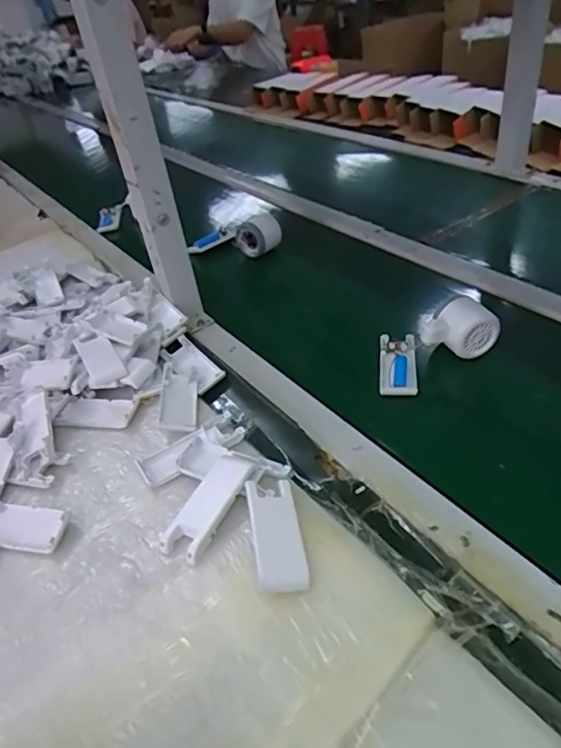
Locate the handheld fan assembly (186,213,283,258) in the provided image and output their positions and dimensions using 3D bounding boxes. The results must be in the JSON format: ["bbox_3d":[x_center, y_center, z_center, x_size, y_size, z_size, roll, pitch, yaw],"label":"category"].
[{"bbox_3d":[-0.074,-0.227,0.894,0.146,0.067,0.076,-5,39,5],"label":"handheld fan assembly"}]

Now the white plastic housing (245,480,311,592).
[{"bbox_3d":[-0.003,0.129,0.437,0.039,0.017,0.098,-9,36,-3],"label":"white plastic housing"}]

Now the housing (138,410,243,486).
[{"bbox_3d":[-0.086,0.073,0.529,0.104,0.011,0.044,-26,40,-25],"label":"housing"}]

